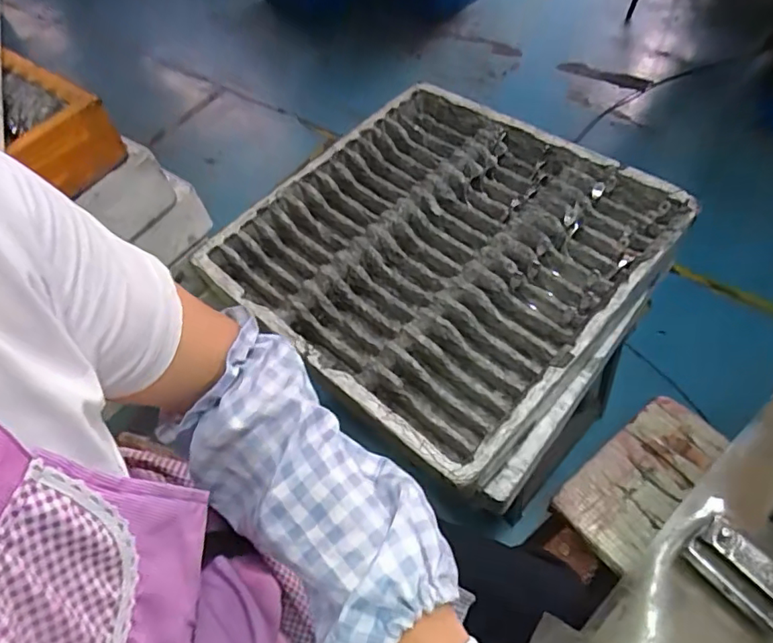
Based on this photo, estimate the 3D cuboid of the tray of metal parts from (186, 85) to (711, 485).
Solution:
[{"bbox_3d":[0.077,-0.113,0.823,0.542,0.072,0.548,33,67,28],"label":"tray of metal parts"}]

